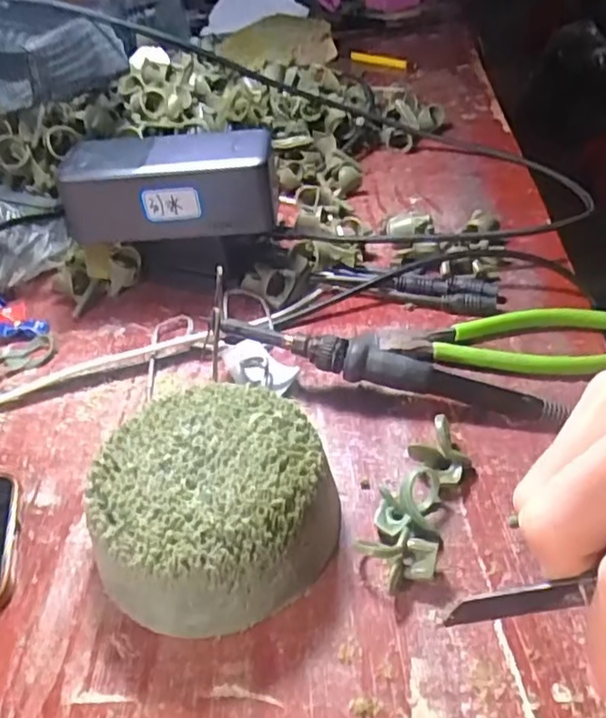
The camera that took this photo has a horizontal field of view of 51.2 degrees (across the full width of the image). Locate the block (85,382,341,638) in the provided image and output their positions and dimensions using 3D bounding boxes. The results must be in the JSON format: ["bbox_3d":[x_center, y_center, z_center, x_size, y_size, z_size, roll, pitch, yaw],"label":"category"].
[{"bbox_3d":[-0.039,0.063,0.280,0.099,0.046,0.096,-3,41,3],"label":"block"}]

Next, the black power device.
[{"bbox_3d":[-0.081,-0.109,0.400,0.131,0.051,0.052,-1,42,4],"label":"black power device"}]

